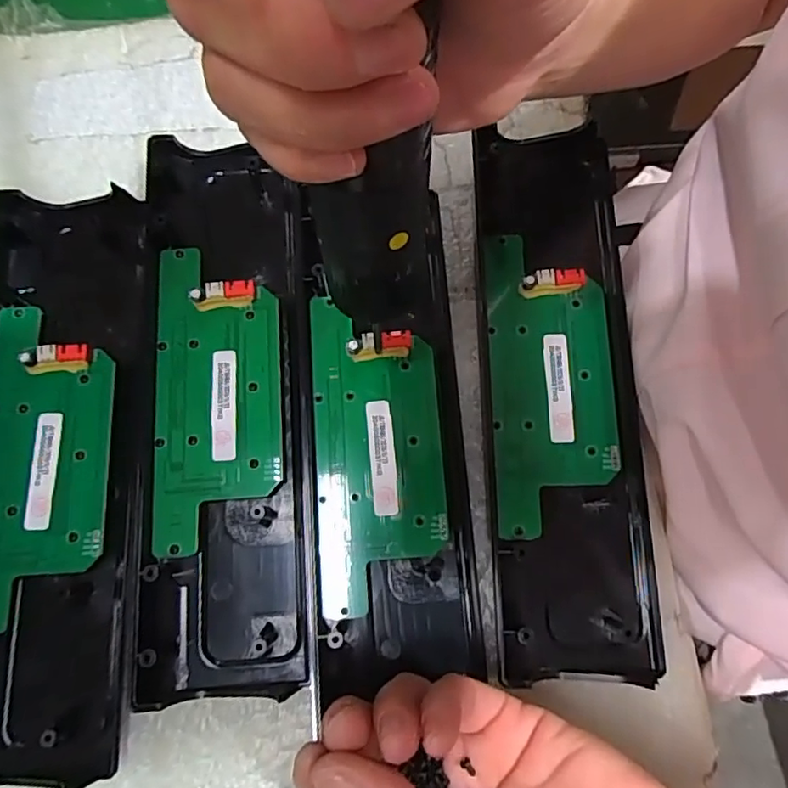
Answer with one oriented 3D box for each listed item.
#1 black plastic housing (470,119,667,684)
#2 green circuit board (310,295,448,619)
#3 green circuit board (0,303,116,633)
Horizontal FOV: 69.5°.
[{"bbox_3d":[0.075,-0.007,0.254,0.070,0.017,0.241,-1,77,1],"label":"black plastic housing"},{"bbox_3d":[-0.007,0.024,0.247,0.054,0.011,0.128,-4,76,-2],"label":"green circuit board"},{"bbox_3d":[-0.150,0.027,0.242,0.053,0.008,0.133,-3,76,-2],"label":"green circuit board"}]

